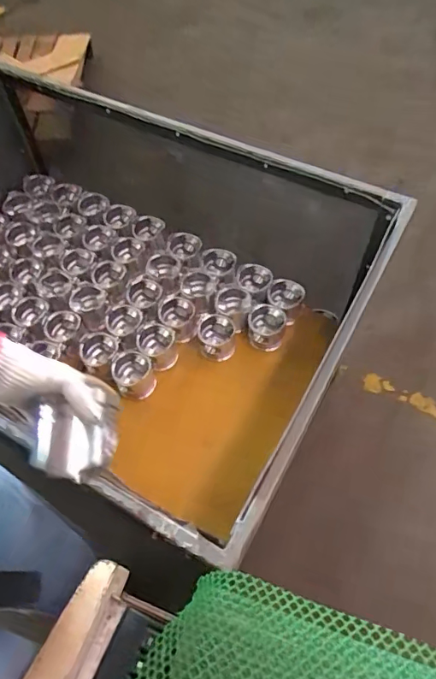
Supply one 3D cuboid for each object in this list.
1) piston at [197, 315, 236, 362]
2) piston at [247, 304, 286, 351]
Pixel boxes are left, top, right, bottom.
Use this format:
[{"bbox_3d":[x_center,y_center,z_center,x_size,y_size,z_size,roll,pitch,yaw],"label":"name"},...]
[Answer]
[{"bbox_3d":[-0.002,0.001,1.178,0.093,0.088,0.097,-3,59,1],"label":"piston"},{"bbox_3d":[0.118,-0.021,1.178,0.091,0.102,0.077,9,59,8],"label":"piston"}]

